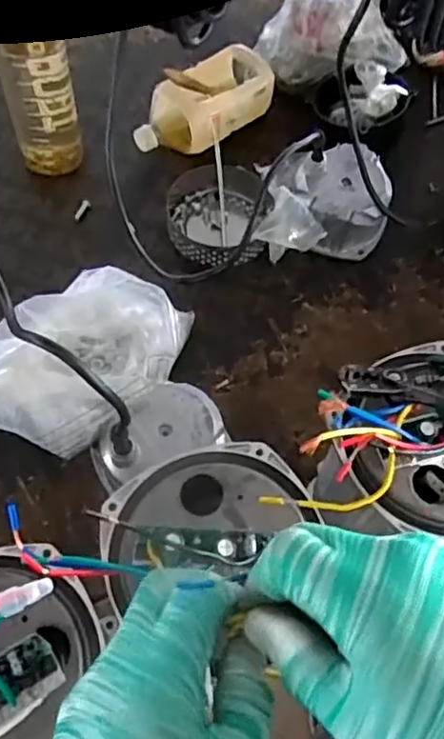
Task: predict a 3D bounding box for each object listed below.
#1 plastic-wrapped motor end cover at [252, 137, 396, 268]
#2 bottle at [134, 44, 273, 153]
[{"bbox_3d":[0.125,-0.205,0.771,0.167,0.078,0.139,-3,63,-5],"label":"plastic-wrapped motor end cover"},{"bbox_3d":[-0.028,-0.359,0.846,0.110,0.067,0.209,41,68,16],"label":"bottle"}]

